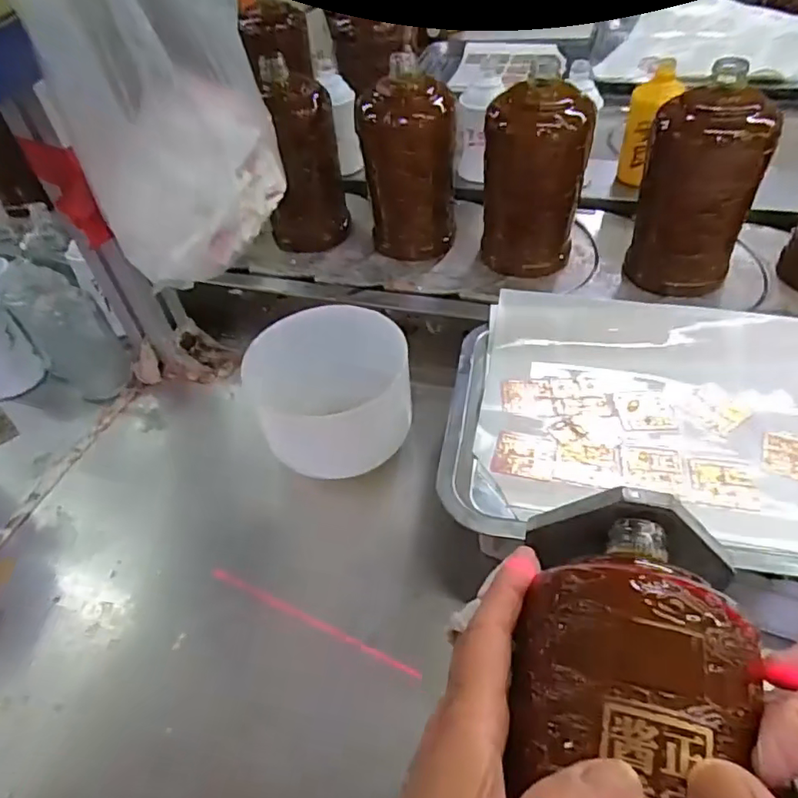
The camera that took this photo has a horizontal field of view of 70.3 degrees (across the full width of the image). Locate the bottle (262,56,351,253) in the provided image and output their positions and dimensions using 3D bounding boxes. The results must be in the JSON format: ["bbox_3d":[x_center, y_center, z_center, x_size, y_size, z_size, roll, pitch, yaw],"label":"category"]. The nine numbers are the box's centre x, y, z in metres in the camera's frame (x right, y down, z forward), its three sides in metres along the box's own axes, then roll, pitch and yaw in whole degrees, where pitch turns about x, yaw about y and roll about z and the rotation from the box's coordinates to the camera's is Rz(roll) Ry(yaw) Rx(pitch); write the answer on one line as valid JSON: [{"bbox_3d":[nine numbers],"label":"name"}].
[{"bbox_3d":[-0.106,-0.245,0.586,0.088,0.163,0.069,-14,49,-6],"label":"bottle"}]

